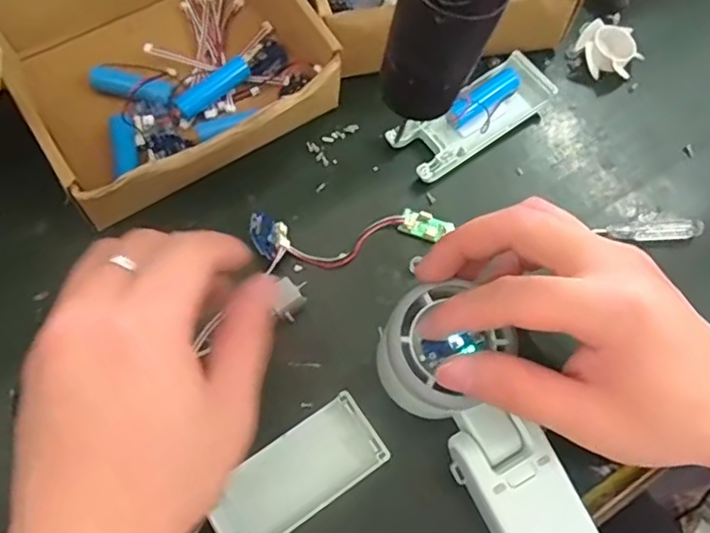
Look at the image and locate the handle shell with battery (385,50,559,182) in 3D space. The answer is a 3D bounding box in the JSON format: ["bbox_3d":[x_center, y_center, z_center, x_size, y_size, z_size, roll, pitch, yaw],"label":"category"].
[{"bbox_3d":[0.073,-0.093,0.366,0.103,0.016,0.042,-32,72,-14],"label":"handle shell with battery"}]

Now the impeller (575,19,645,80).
[{"bbox_3d":[0.164,-0.139,0.386,0.038,0.017,0.036,6,67,1],"label":"impeller"}]

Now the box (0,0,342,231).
[{"bbox_3d":[-0.111,-0.118,0.348,0.159,0.056,0.158,-33,72,-14],"label":"box"}]

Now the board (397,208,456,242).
[{"bbox_3d":[0.040,-0.023,0.341,0.029,0.006,0.016,24,68,8],"label":"board"}]

